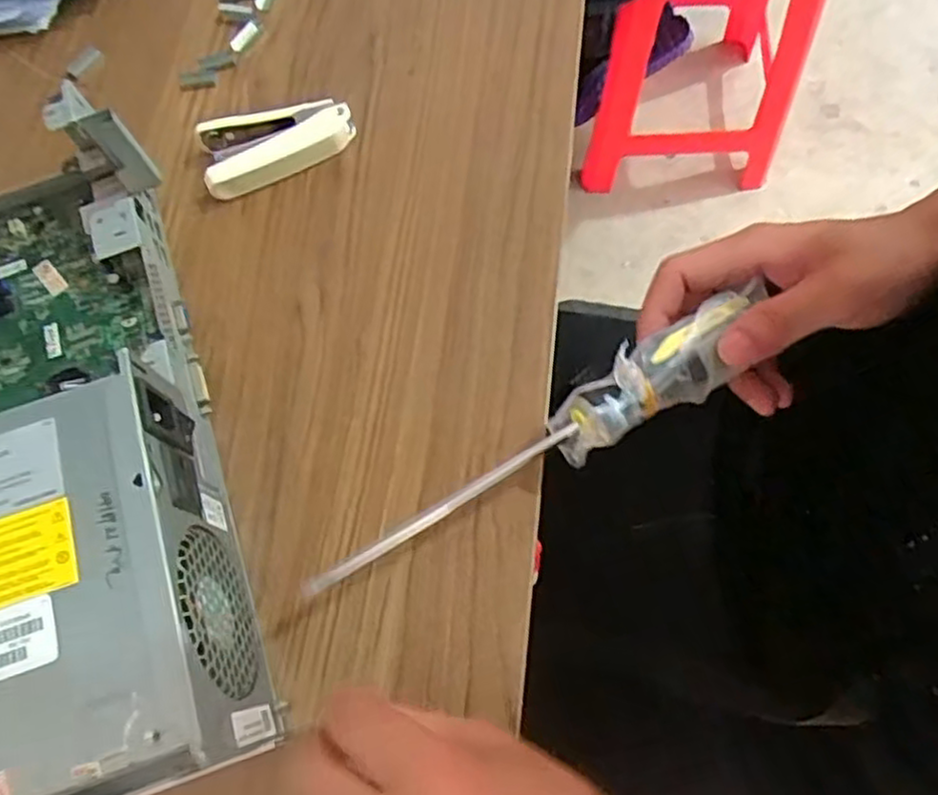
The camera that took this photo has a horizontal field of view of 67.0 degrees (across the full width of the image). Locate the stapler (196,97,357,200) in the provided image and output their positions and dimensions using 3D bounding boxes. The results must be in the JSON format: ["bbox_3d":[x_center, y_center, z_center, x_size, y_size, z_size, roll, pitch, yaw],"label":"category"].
[{"bbox_3d":[-0.110,-0.146,0.412,0.086,0.023,0.038,-15,70,-1],"label":"stapler"}]

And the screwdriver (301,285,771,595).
[{"bbox_3d":[0.036,0.022,0.323,0.237,0.031,0.034,-31,74,-8],"label":"screwdriver"}]

